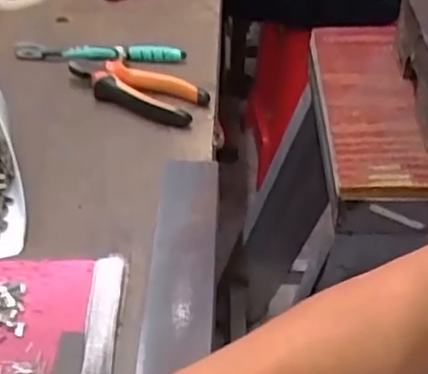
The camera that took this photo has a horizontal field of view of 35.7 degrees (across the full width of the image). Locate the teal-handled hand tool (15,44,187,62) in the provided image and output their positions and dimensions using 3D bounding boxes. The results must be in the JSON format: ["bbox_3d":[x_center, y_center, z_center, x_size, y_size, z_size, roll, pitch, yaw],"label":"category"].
[{"bbox_3d":[-0.124,-0.147,0.718,0.185,0.013,0.020,2,43,1],"label":"teal-handled hand tool"}]

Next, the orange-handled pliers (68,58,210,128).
[{"bbox_3d":[-0.083,-0.104,0.676,0.155,0.024,0.055,20,46,23],"label":"orange-handled pliers"}]

